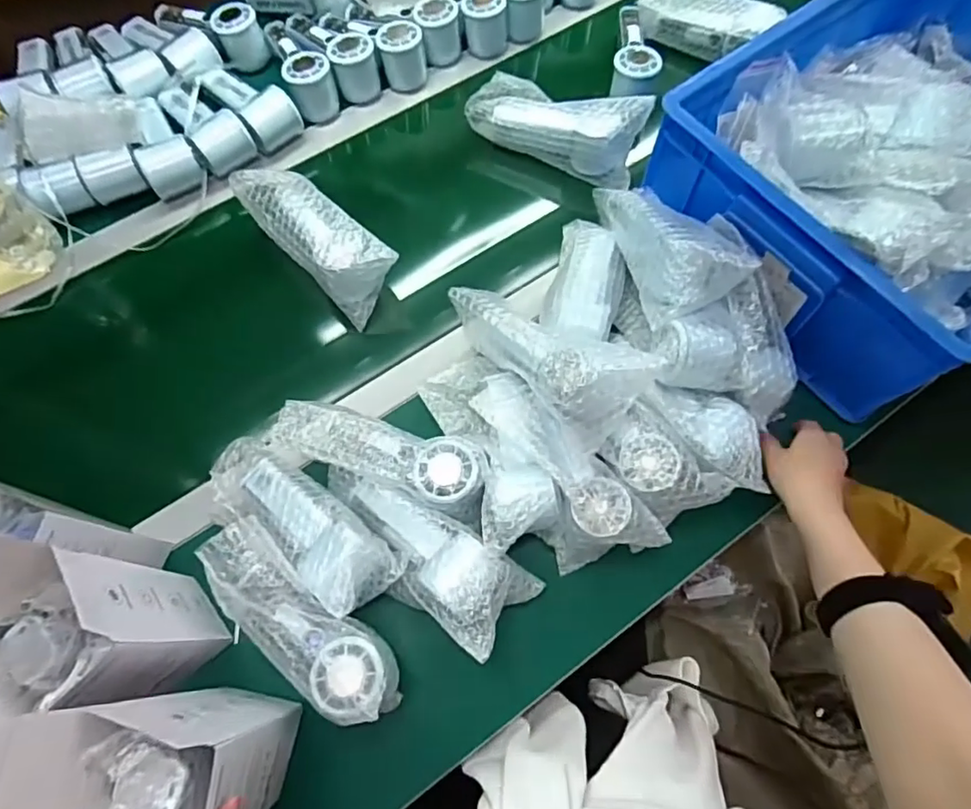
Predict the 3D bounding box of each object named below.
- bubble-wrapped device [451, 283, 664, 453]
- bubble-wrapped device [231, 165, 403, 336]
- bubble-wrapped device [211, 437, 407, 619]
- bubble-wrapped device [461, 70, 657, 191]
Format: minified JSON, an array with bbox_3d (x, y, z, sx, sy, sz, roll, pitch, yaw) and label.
[{"bbox_3d":[0.046,-0.046,0.534,0.212,0.067,0.081,32,87,29],"label":"bubble-wrapped device"},{"bbox_3d":[-0.187,-0.183,0.637,0.071,0.066,0.199,-42,75,-15],"label":"bubble-wrapped device"},{"bbox_3d":[-0.171,0.100,0.507,0.207,0.054,0.078,36,73,12],"label":"bubble-wrapped device"},{"bbox_3d":[0.086,-0.340,0.695,0.201,0.069,0.075,25,71,9],"label":"bubble-wrapped device"}]

